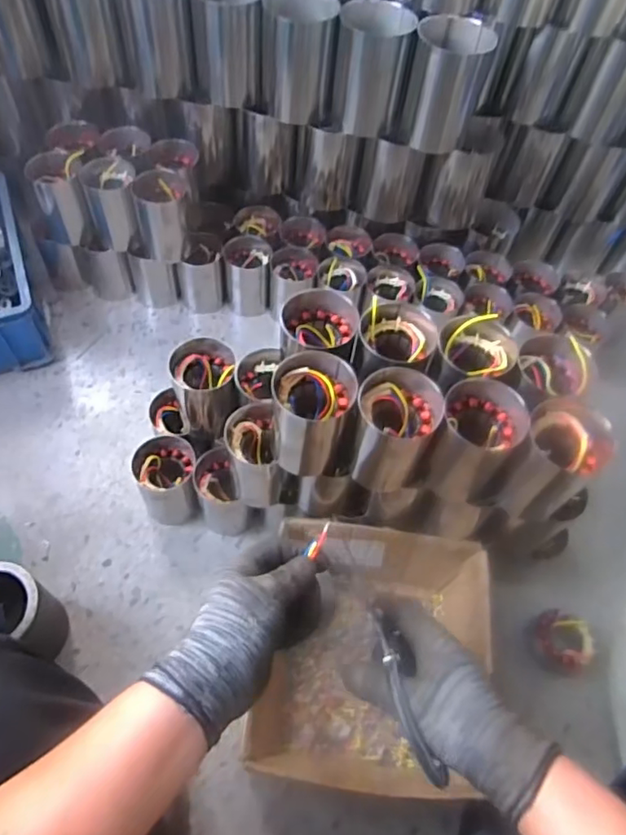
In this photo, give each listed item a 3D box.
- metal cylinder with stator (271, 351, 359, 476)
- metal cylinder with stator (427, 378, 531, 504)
[{"bbox_3d":[-0.002,0.000,0.684,0.093,0.133,0.090,-1,58,-5],"label":"metal cylinder with stator"},{"bbox_3d":[0.192,0.028,0.695,0.094,0.141,0.089,17,58,6],"label":"metal cylinder with stator"}]

